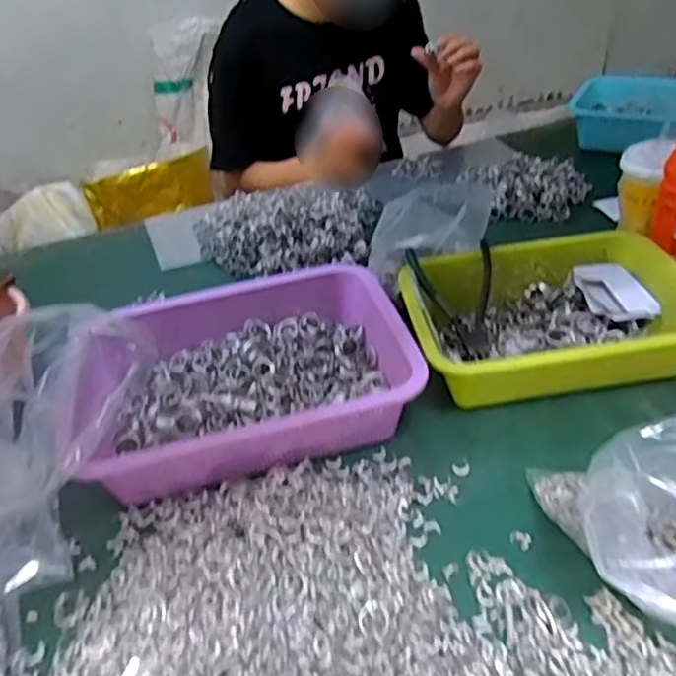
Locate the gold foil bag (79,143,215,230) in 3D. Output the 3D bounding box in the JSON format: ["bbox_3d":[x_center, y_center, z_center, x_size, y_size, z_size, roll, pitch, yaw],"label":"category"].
[{"bbox_3d":[-0.432,-0.346,1.481,0.288,0.119,0.053,-27,17,-26],"label":"gold foil bag"}]

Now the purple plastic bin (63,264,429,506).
[{"bbox_3d":[-0.081,0.032,0.594,0.274,0.075,0.212,-13,37,-10],"label":"purple plastic bin"}]

